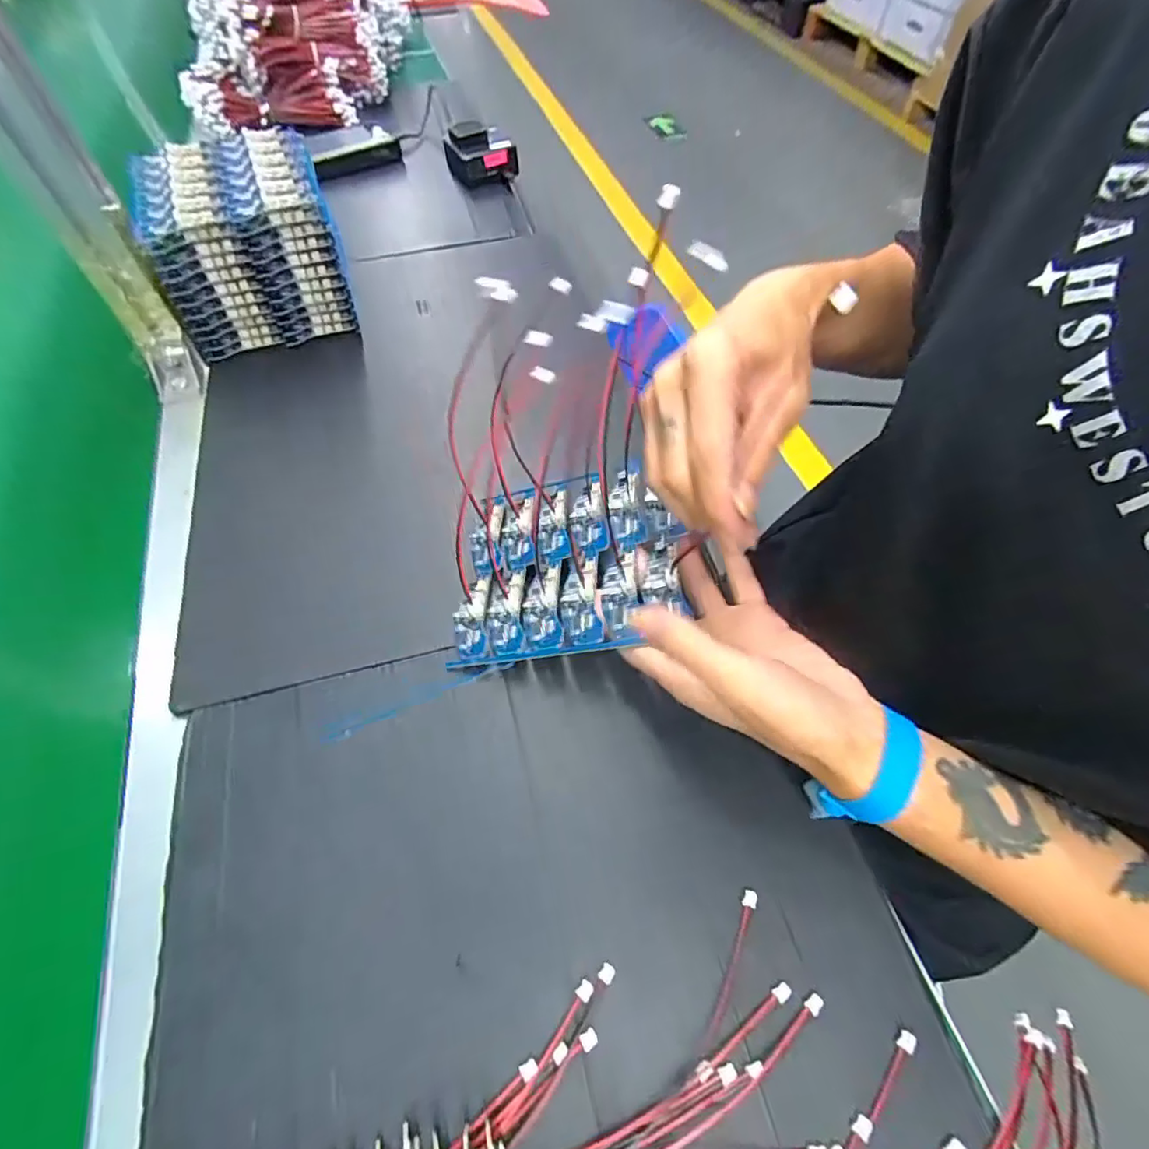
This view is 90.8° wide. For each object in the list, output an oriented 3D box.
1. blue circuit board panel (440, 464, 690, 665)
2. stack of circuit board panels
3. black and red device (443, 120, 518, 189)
[{"bbox_3d":[-0.006,-0.013,0.369,0.146,0.008,0.138,-11,55,22],"label":"blue circuit board panel"},{"bbox_3d":[-0.291,-0.293,0.517,0.148,0.133,0.119,-20,61,-12],"label":"stack of circuit board panels"},{"bbox_3d":[-0.115,-0.522,0.713,0.086,0.053,0.066,-16,60,-10],"label":"black and red device"}]

